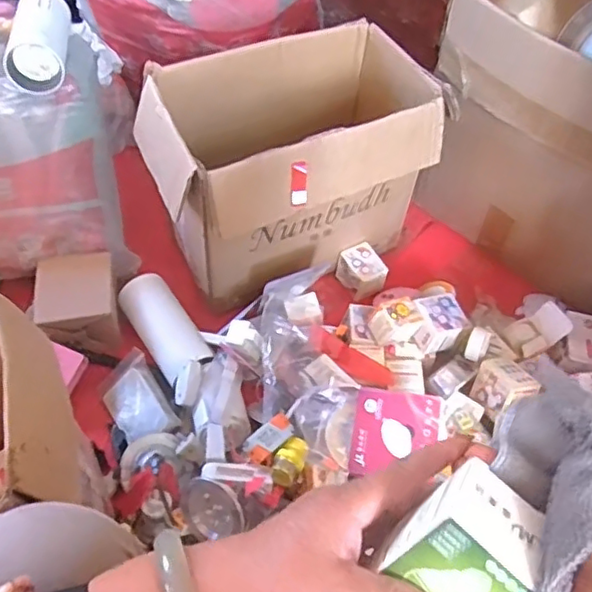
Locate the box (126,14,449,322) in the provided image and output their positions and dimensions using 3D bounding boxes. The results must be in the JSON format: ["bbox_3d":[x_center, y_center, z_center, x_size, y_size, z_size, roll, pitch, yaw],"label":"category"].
[{"bbox_3d":[-0.013,-0.200,0.943,0.412,0.272,0.256,-21,59,-17],"label":"box"}]

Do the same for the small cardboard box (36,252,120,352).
[{"bbox_3d":[-0.322,0.010,0.919,0.114,0.093,0.120,-8,56,-8],"label":"small cardboard box"}]

